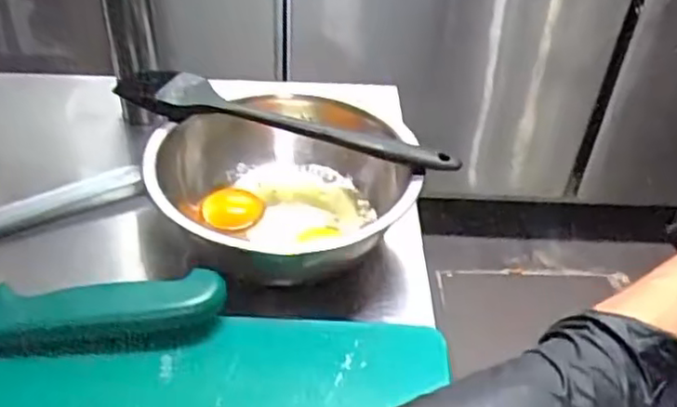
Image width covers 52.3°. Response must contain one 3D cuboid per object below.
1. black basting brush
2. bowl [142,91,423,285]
[{"bbox_3d":[-0.041,-0.053,0.467,0.242,0.014,0.040,19,41,18],"label":"black basting brush"},{"bbox_3d":[-0.040,-0.010,0.468,0.162,0.073,0.170,2,39,-2],"label":"bowl"}]

